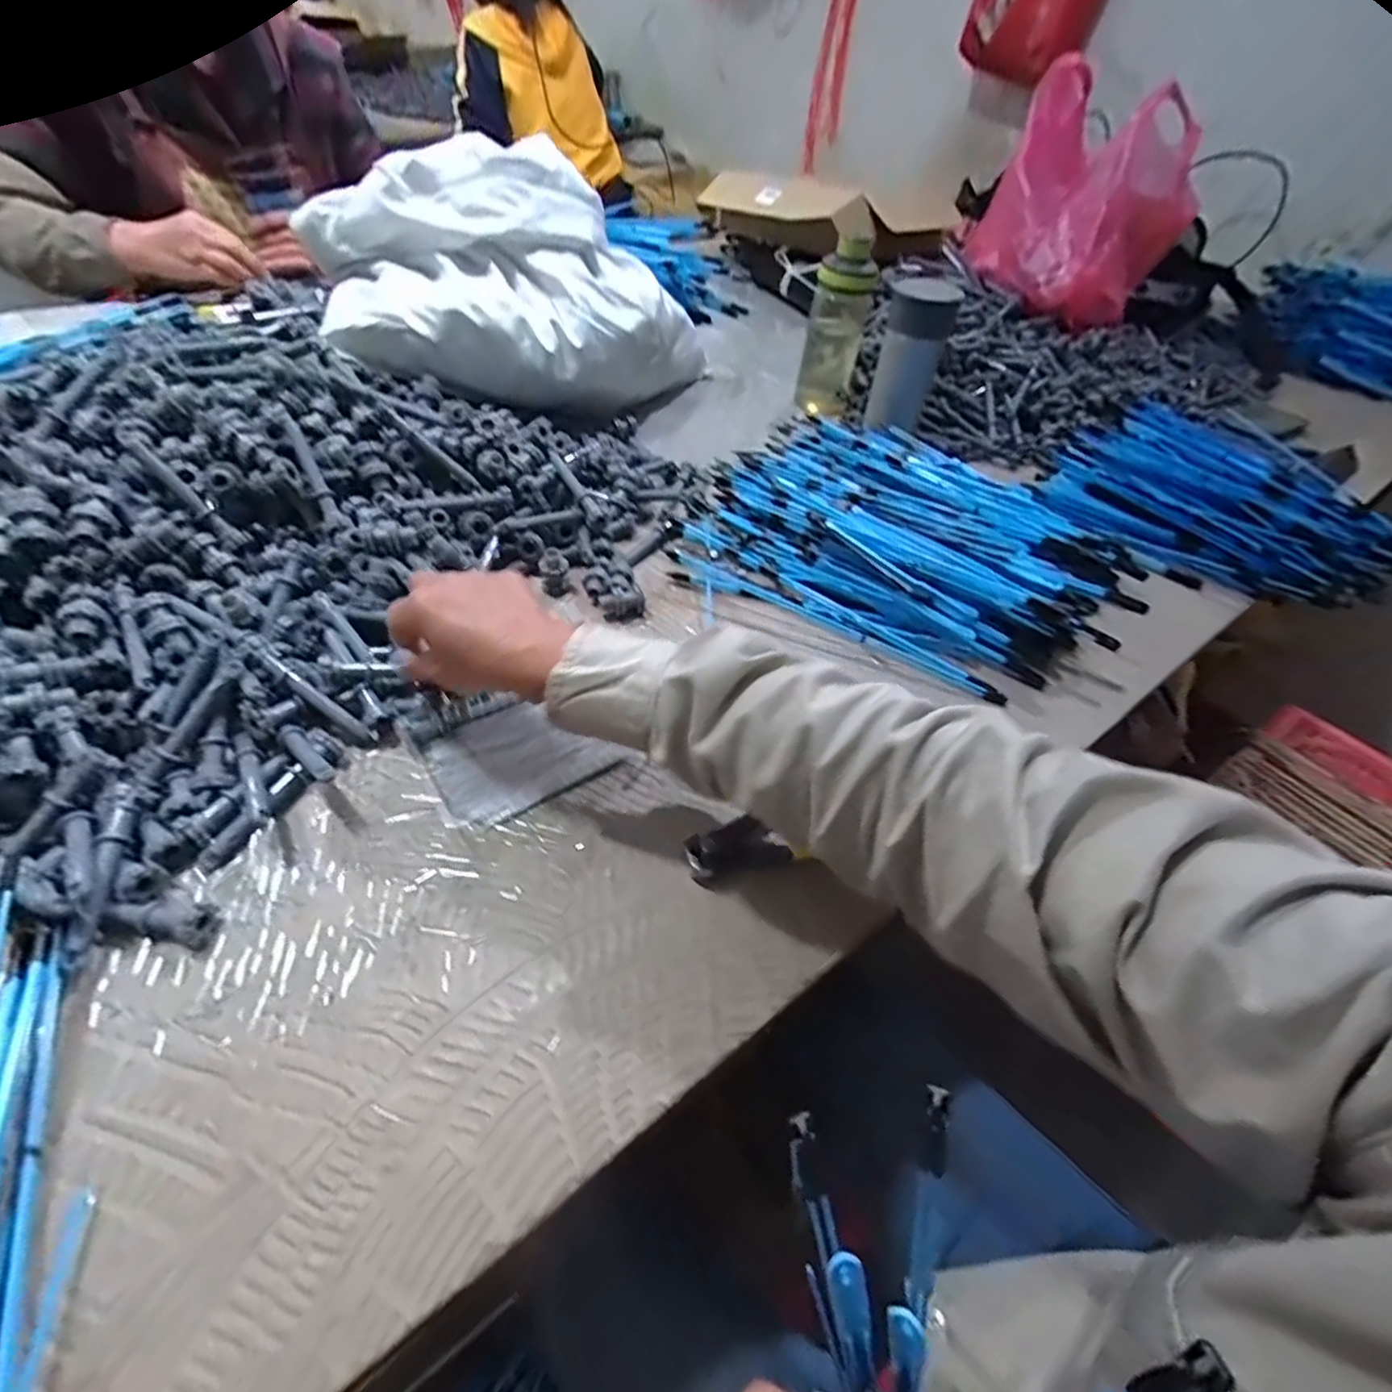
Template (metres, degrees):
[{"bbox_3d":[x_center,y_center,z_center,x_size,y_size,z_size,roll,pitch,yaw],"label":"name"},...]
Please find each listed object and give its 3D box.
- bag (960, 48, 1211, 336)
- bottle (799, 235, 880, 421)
[{"bbox_3d":[0.515,-0.654,0.830,0.237,0.214,0.235,26,51,16],"label":"bag"},{"bbox_3d":[0.173,-0.447,0.773,0.063,0.186,0.073,14,49,6],"label":"bottle"}]

